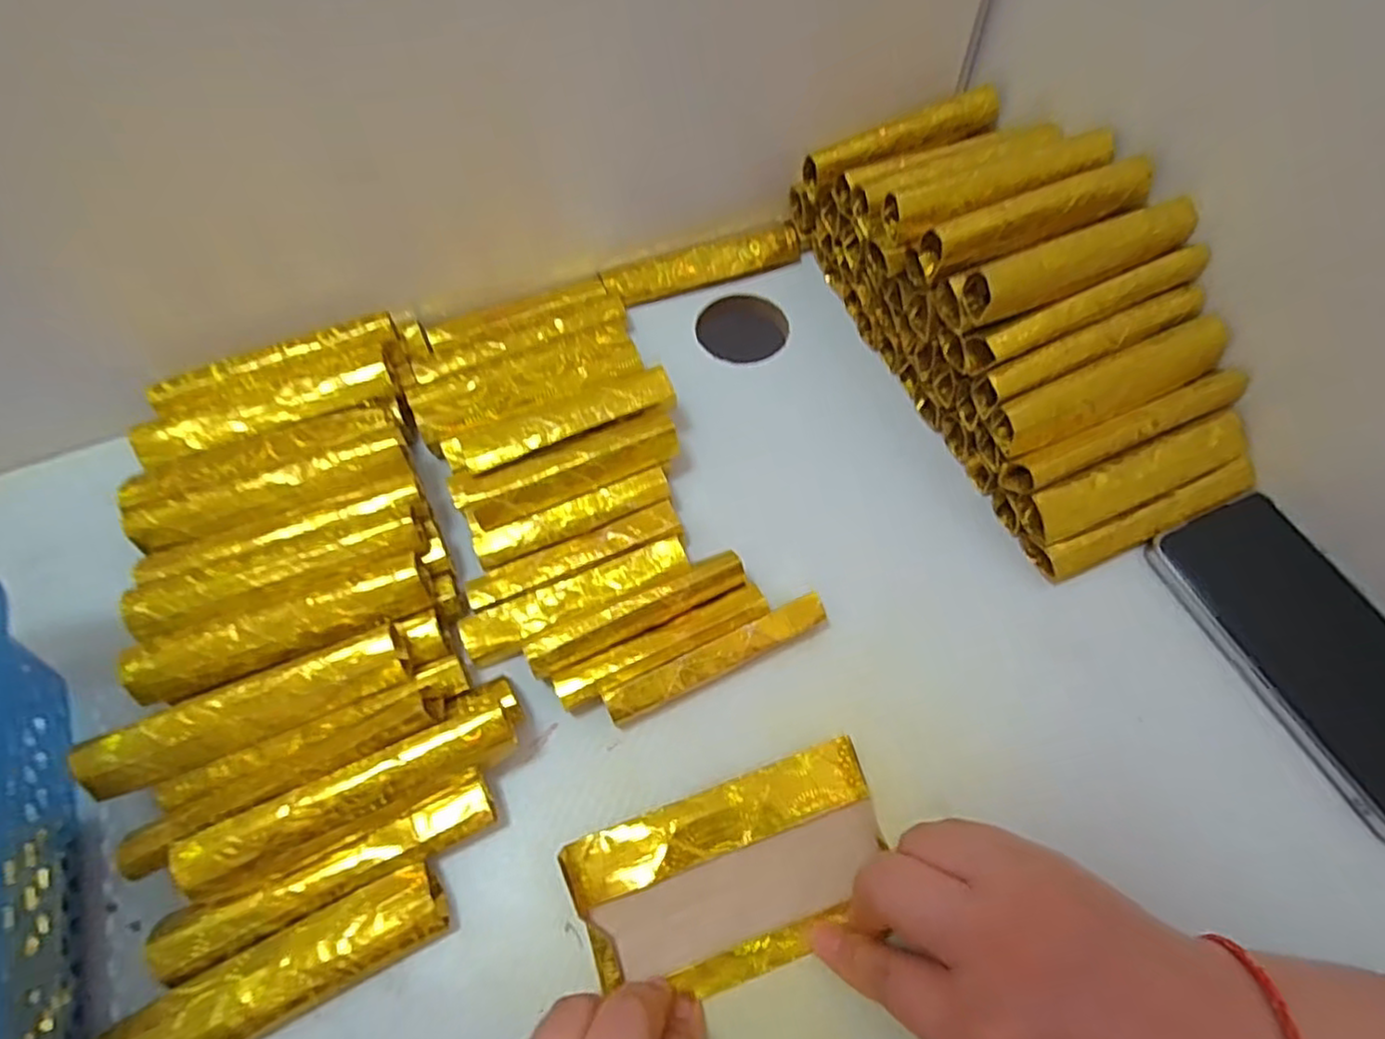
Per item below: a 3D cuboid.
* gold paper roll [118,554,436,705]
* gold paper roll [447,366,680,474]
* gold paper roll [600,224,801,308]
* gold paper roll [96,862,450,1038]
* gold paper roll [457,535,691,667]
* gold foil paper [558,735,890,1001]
[{"bbox_3d":[-0.189,0.051,0.326,0.129,0.018,0.026,-19,64,-10],"label":"gold paper roll"},{"bbox_3d":[-0.069,-0.050,0.379,0.122,0.021,0.024,-22,64,-11],"label":"gold paper roll"},{"bbox_3d":[0.008,-0.168,0.465,0.132,0.019,0.026,-20,64,-11],"label":"gold paper roll"},{"bbox_3d":[-0.164,0.183,0.279,0.130,0.019,0.031,-26,65,-13],"label":"gold paper roll"},{"bbox_3d":[-0.057,0.039,0.353,0.115,0.015,0.022,-23,65,-12],"label":"gold paper roll"},{"bbox_3d":[0.019,0.152,0.301,0.131,0.018,0.072,-18,64,-10],"label":"gold foil paper"}]

